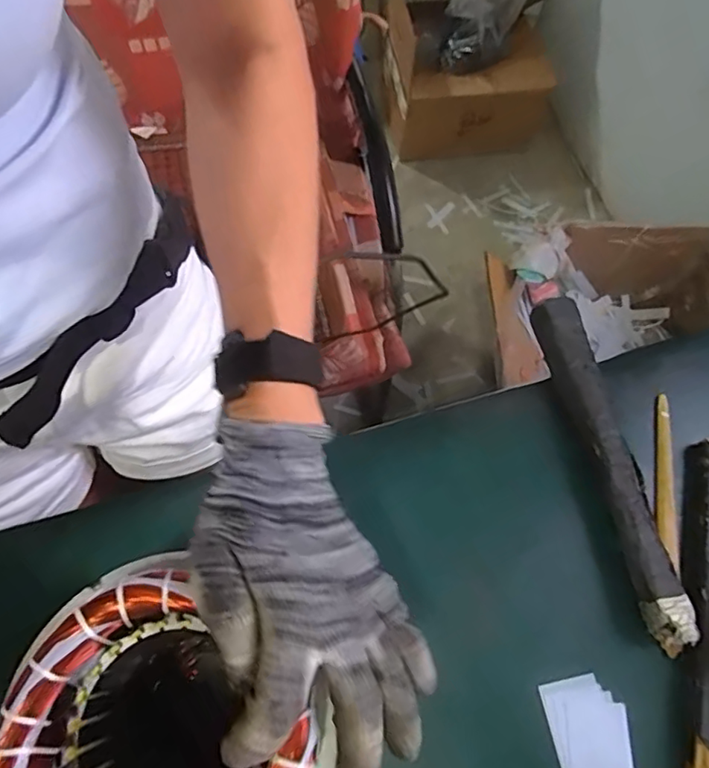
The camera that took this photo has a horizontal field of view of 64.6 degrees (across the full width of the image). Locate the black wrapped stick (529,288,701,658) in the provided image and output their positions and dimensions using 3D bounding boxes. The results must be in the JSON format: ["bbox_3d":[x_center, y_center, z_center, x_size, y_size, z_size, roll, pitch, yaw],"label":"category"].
[{"bbox_3d":[0.212,0.051,0.471,0.042,0.026,0.309,-10,67,-8],"label":"black wrapped stick"}]

